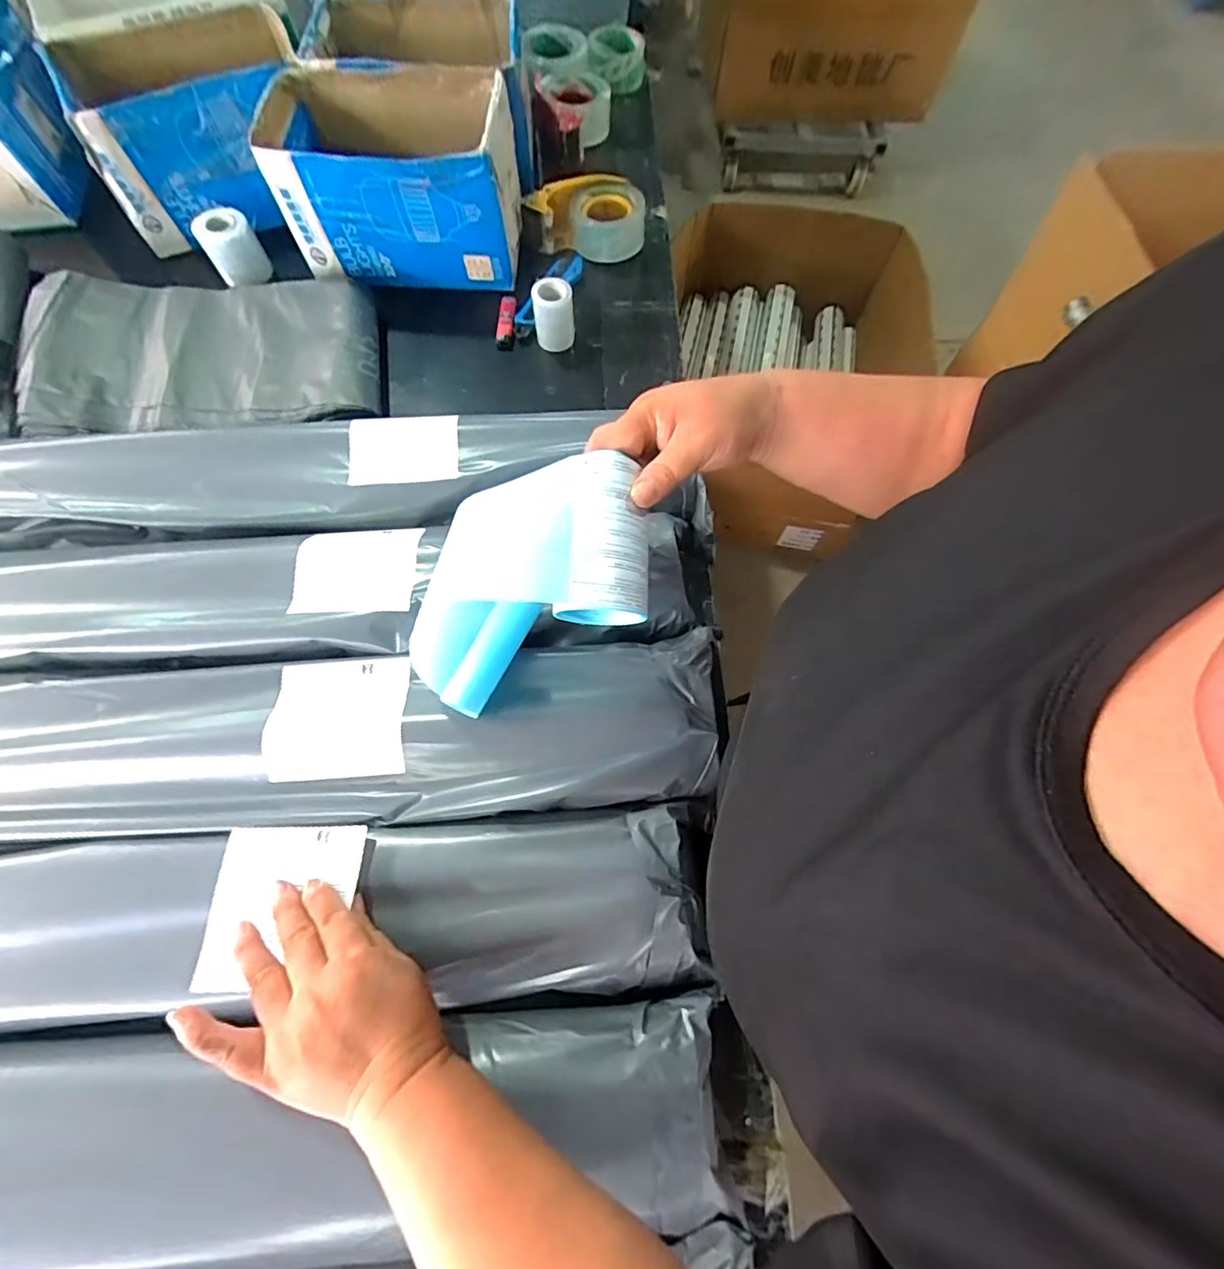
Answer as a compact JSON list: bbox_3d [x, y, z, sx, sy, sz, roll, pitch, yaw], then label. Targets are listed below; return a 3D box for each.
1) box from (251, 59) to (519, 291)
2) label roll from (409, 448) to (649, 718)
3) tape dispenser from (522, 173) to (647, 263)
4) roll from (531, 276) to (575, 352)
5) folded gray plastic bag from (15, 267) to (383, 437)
[{"bbox_3d":[-0.267,-0.593,0.696,0.283,0.142,0.213,-2,69,-3],"label":"box"},{"bbox_3d":[-0.064,-0.038,0.374,0.171,0.111,0.123,-20,71,-9],"label":"label roll"},{"bbox_3d":[-0.033,-0.578,0.751,0.156,0.072,0.087,-2,69,-3],"label":"tape dispenser"},{"bbox_3d":[-0.074,-0.405,0.687,0.052,0.071,0.044,-5,69,-4],"label":"roll"},{"bbox_3d":[-0.491,-0.351,0.651,0.394,0.036,0.257,-9,70,-5],"label":"folded gray plastic bag"}]

